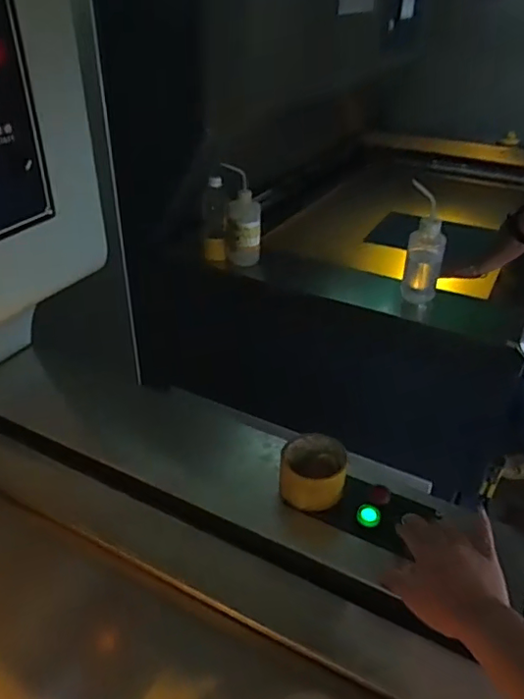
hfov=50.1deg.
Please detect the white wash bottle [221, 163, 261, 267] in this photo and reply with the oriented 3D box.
[{"bbox_3d":[-0.039,-0.281,1.220,0.080,0.221,0.084,3,34,0],"label":"white wash bottle"}]

